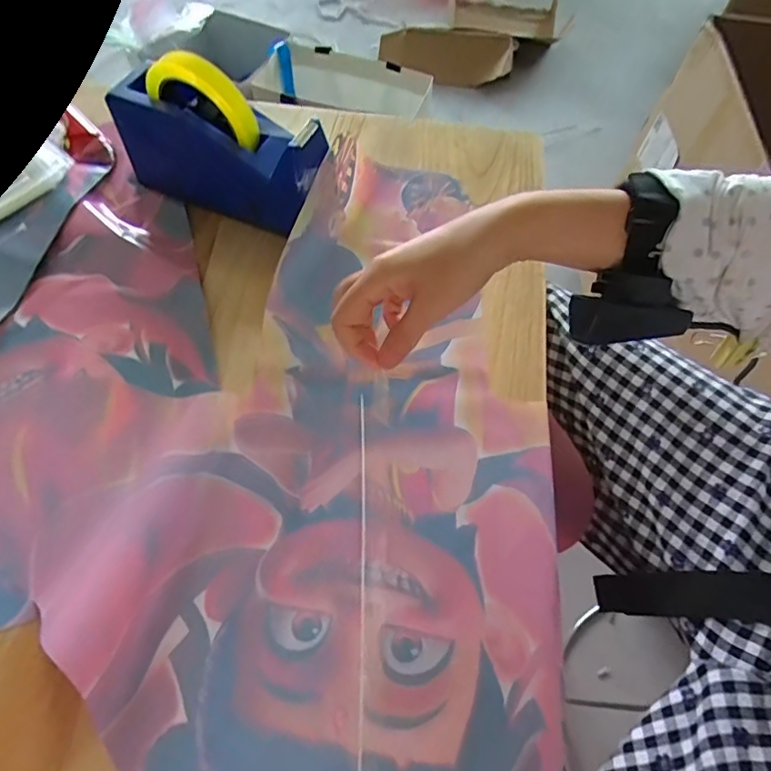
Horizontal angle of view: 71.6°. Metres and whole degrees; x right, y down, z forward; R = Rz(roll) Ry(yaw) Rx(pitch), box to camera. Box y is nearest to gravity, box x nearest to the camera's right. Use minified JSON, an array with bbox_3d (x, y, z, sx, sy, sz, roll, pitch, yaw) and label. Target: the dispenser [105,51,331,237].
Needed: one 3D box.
[{"bbox_3d":[-0.154,-0.231,0.507,0.195,0.136,0.072,25,62,12],"label":"dispenser"}]

